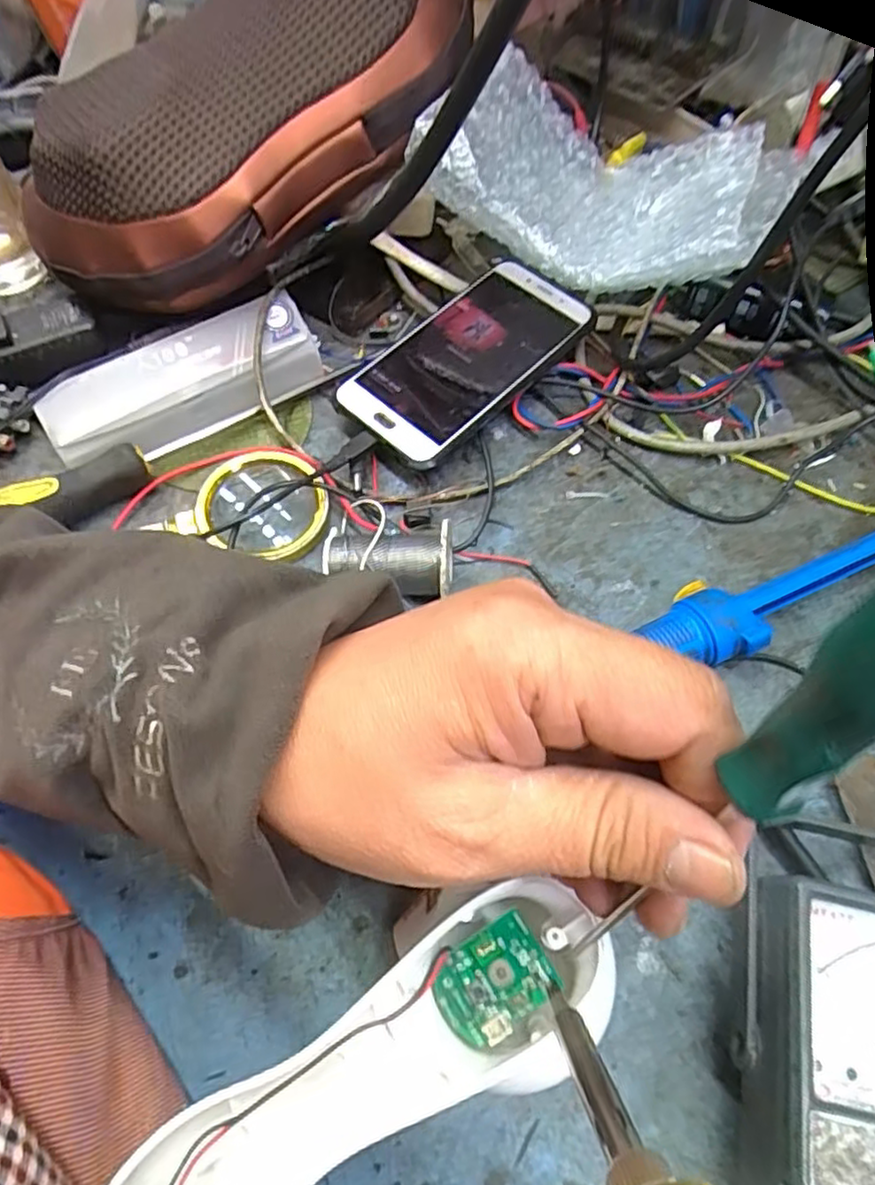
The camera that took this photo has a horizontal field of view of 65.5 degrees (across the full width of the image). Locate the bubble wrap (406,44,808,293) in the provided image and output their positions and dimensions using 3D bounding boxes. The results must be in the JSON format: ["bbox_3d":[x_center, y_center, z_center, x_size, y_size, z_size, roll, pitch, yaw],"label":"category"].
[{"bbox_3d":[0.084,-0.215,0.356,0.179,0.046,0.102,24,66,11],"label":"bubble wrap"}]

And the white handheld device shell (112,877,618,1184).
[{"bbox_3d":[-0.017,0.146,0.211,0.157,0.039,0.052,-24,66,-12],"label":"white handheld device shell"}]

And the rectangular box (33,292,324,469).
[{"bbox_3d":[-0.141,-0.116,0.385,0.150,0.036,0.057,-23,66,-11],"label":"rectangular box"}]

